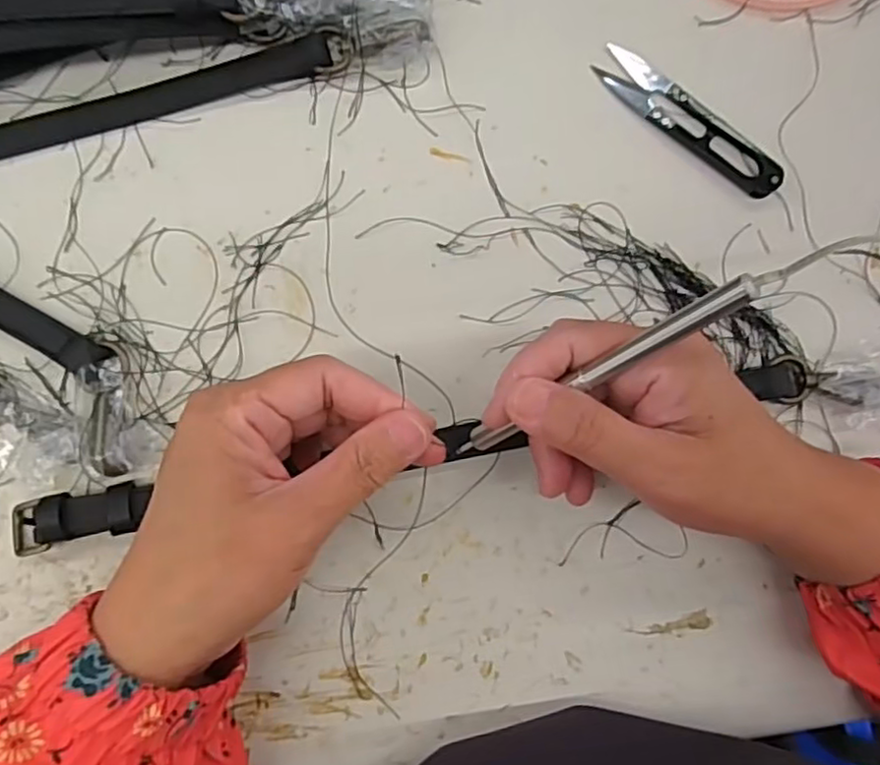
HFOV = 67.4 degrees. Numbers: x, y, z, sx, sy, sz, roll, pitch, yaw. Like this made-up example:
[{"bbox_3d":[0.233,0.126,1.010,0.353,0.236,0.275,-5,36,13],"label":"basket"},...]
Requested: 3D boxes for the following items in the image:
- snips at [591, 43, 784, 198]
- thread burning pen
[{"bbox_3d":[0.119,-0.125,0.311,0.101,0.009,0.022,38,84,-2],"label":"snips"},{"bbox_3d":[0.053,-0.001,0.241,0.009,0.132,0.006,56,39,0],"label":"thread burning pen"}]

